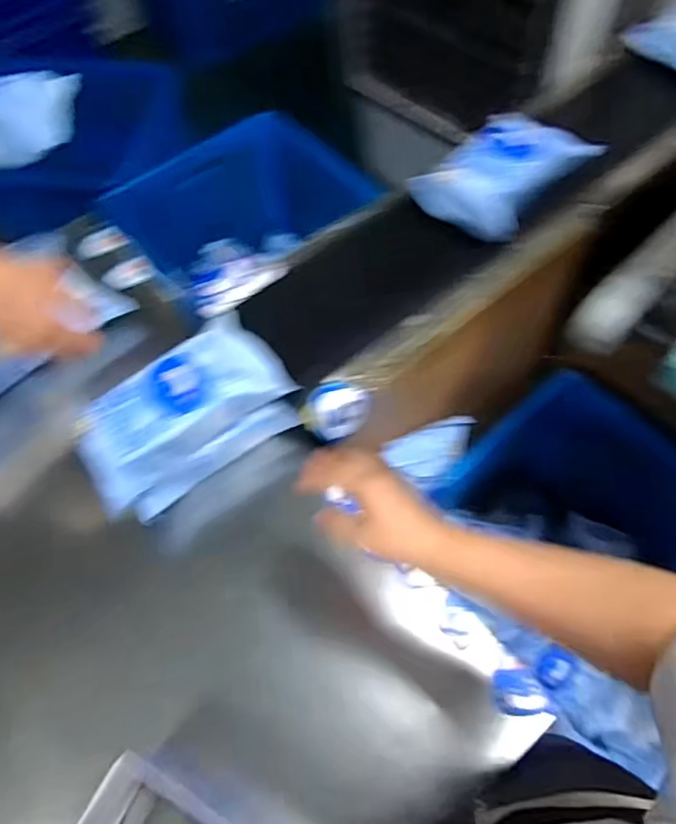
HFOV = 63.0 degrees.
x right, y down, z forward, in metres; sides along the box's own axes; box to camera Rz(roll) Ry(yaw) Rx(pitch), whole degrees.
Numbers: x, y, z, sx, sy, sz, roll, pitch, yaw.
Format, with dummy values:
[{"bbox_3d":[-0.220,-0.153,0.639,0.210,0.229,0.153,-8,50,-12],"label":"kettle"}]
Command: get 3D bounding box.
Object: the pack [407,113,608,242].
[{"bbox_3d":[0.248,-0.359,0.824,0.168,0.064,0.231,38,66,23],"label":"pack"}]

